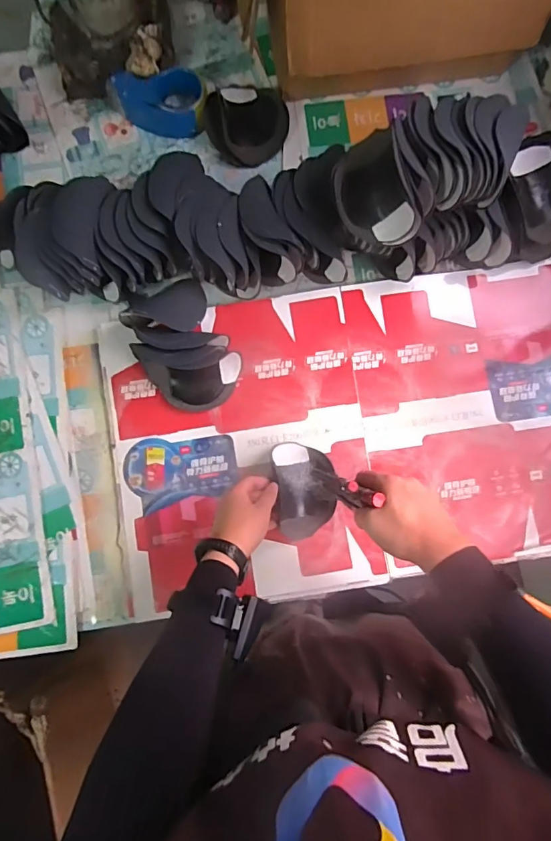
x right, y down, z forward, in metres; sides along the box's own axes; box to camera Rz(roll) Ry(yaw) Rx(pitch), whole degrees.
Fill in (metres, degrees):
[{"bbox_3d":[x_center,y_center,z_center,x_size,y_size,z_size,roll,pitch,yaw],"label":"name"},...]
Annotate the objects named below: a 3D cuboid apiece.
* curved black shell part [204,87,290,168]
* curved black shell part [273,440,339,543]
[{"bbox_3d":[-0.045,-0.510,0.789,0.128,0.057,0.141,27,82,4],"label":"curved black shell part"},{"bbox_3d":[0.046,0.104,0.705,0.088,0.024,0.141,-7,81,-1],"label":"curved black shell part"}]

